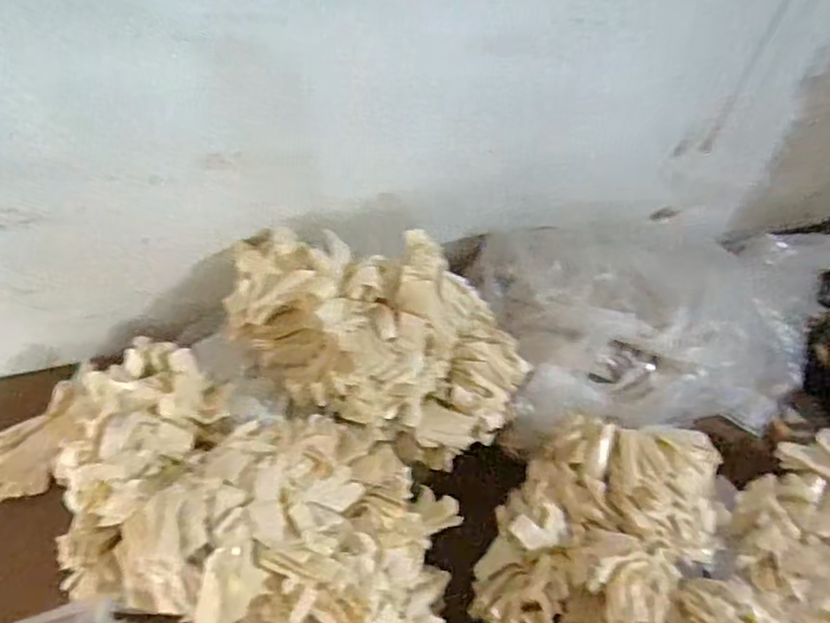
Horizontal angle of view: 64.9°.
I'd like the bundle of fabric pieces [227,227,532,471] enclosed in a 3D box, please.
[{"bbox_3d":[-0.048,0.025,0.732,0.345,0.162,0.189,13,55,5],"label":"bundle of fabric pieces"}]

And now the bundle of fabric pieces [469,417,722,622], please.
[{"bbox_3d":[0.209,0.221,0.687,0.204,0.098,0.305,37,60,21],"label":"bundle of fabric pieces"}]

